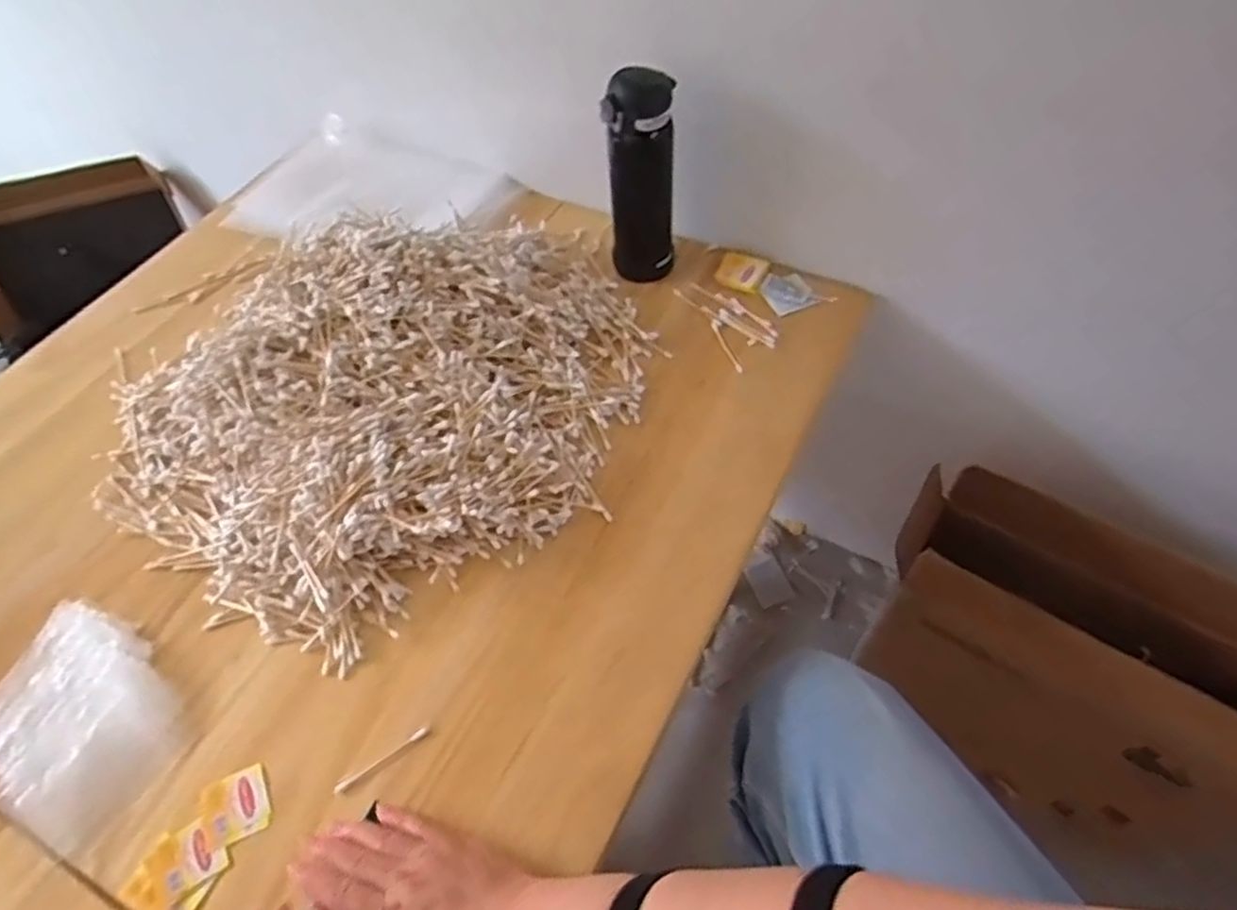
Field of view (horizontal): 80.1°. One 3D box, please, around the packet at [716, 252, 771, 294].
[{"bbox_3d":[0.134,-0.200,0.798,0.050,0.007,0.047,23,61,11],"label":"packet"}]

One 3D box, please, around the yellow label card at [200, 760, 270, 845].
[{"bbox_3d":[-0.272,0.249,0.522,0.042,0.004,0.044,-22,61,-17],"label":"yellow label card"}]

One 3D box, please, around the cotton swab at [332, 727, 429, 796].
[{"bbox_3d":[-0.173,0.224,0.542,0.075,0.006,0.007,-32,65,-19],"label":"cotton swab"}]

